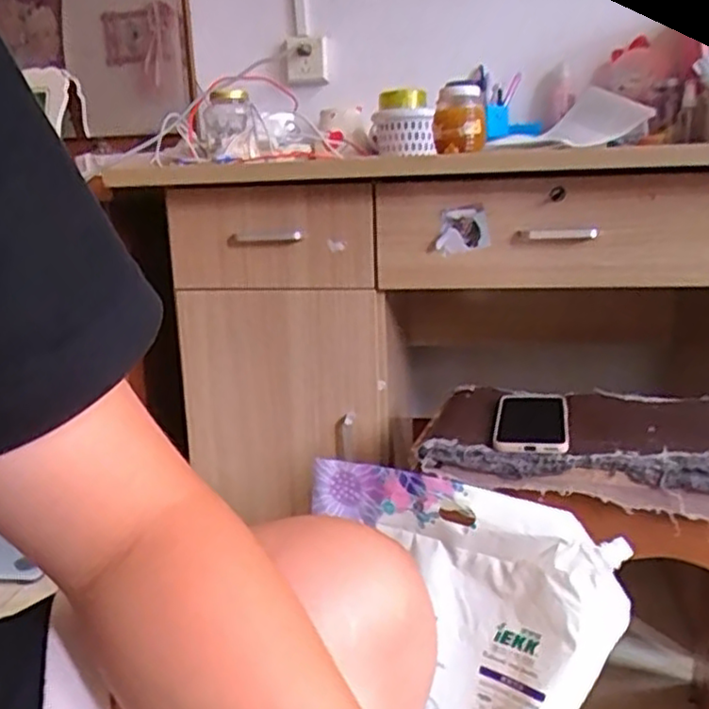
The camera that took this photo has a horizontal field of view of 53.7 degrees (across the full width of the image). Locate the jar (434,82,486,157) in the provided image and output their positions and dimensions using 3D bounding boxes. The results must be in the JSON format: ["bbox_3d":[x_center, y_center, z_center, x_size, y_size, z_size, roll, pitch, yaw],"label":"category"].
[{"bbox_3d":[0.142,-0.320,0.946,0.067,0.094,0.064,0,13,8],"label":"jar"}]

